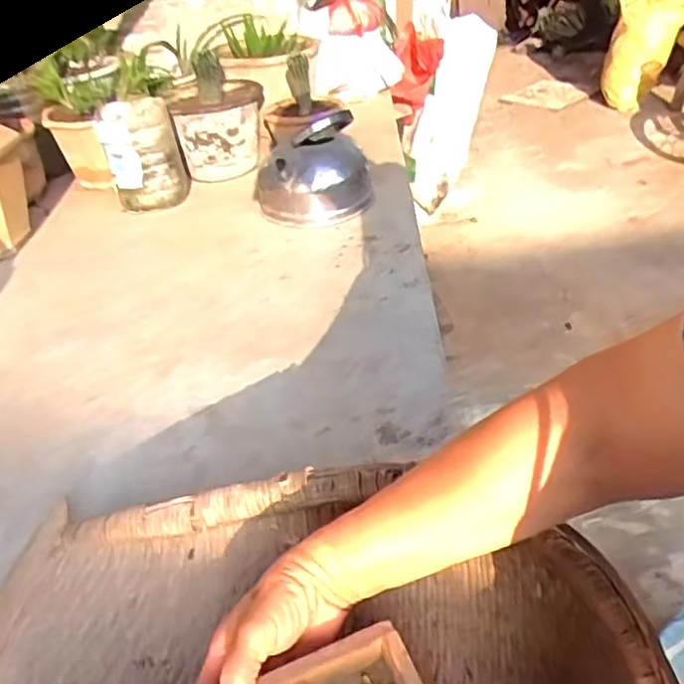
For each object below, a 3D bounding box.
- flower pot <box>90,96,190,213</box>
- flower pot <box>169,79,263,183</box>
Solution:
[{"bbox_3d":[-0.398,-0.376,1.322,0.146,0.182,0.150,-13,36,-11],"label":"flower pot"},{"bbox_3d":[-0.259,-0.462,1.451,0.182,0.161,0.147,-8,35,-4],"label":"flower pot"}]

